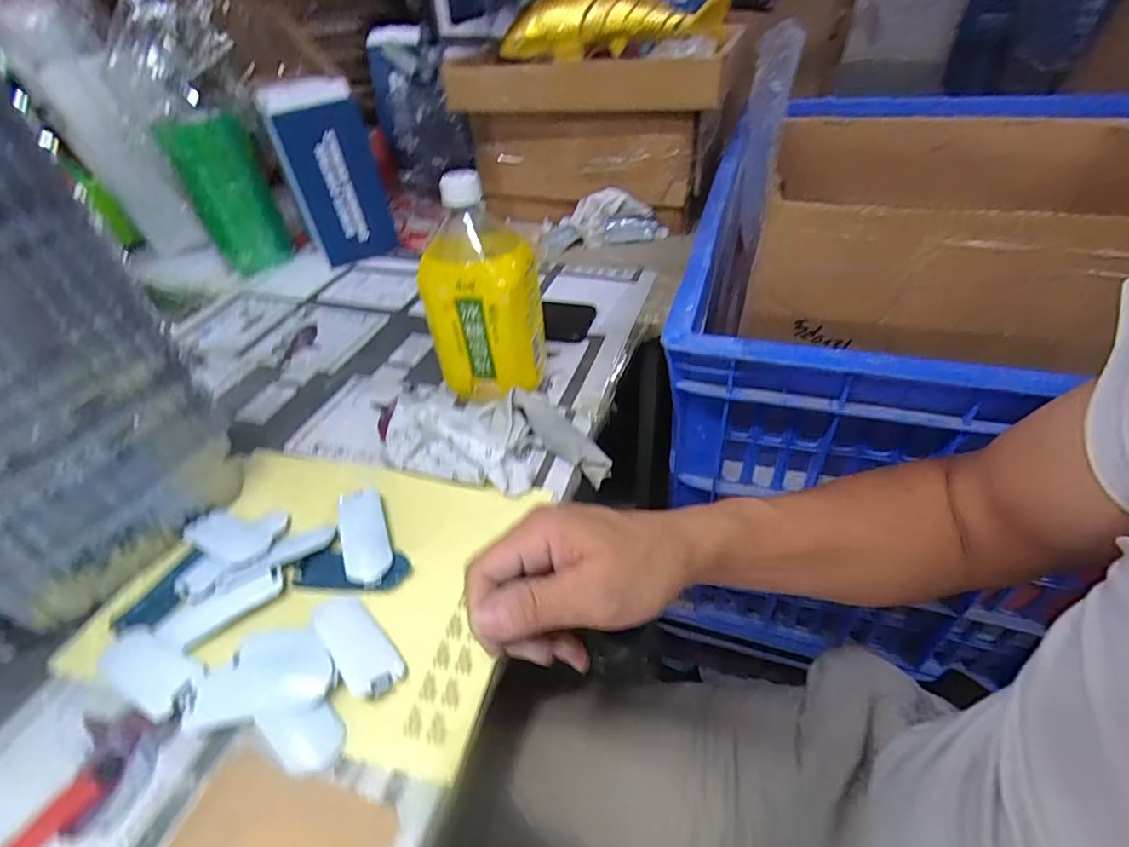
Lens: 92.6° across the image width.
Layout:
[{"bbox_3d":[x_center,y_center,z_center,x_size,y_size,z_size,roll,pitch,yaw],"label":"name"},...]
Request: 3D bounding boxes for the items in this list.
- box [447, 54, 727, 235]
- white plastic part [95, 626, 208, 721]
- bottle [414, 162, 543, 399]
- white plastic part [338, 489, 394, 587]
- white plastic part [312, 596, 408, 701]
[{"bbox_3d":[0.025,-0.387,0.772,0.368,0.224,0.134,9,42,15],"label":"box"},{"bbox_3d":[-0.263,0.154,0.339,0.083,0.011,0.034,16,45,22],"label":"white plastic part"},{"bbox_3d":[-0.073,-0.111,0.491,0.092,0.193,0.077,5,42,11],"label":"bottle"},{"bbox_3d":[-0.151,0.083,0.409,0.033,0.014,0.086,-18,42,-15],"label":"white plastic part"},{"bbox_3d":[-0.133,0.138,0.342,0.032,0.013,0.084,-33,48,-29],"label":"white plastic part"}]

